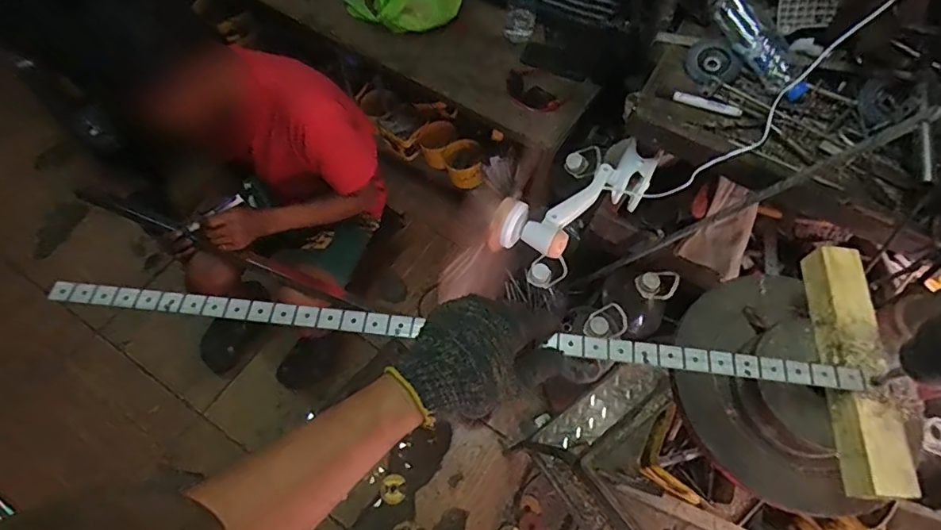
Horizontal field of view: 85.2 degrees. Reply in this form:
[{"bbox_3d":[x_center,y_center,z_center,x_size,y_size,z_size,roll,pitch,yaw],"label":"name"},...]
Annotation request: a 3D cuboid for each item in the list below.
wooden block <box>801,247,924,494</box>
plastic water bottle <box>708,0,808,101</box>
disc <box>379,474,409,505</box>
[{"bbox_3d":[0.360,0.093,0.479,0.047,0.038,0.232,6,64,0],"label":"wooden block"},{"bbox_3d":[0.486,-0.381,0.870,0.053,0.071,0.236,-21,67,-12],"label":"plastic water bottle"},{"bbox_3d":[-0.193,0.563,1.285,0.065,0.010,0.068,1,64,-2],"label":"disc"}]

